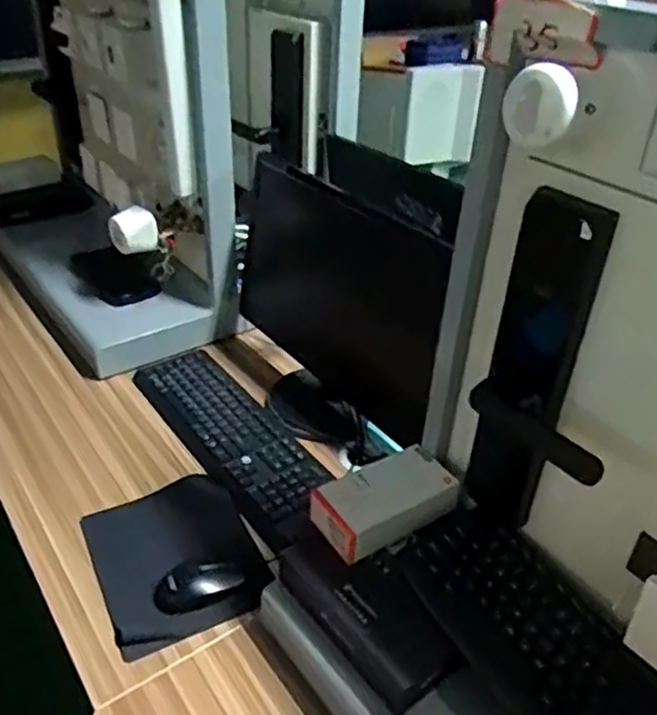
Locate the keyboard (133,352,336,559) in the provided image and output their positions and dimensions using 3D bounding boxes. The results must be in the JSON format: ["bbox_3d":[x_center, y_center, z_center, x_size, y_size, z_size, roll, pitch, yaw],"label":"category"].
[{"bbox_3d":[-0.155,0.107,1.061,0.146,0.025,0.469,-22,40,-28],"label":"keyboard"}]

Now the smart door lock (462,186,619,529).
[{"bbox_3d":[0.210,0.036,0.652,0.135,0.362,0.050,23,41,29],"label":"smart door lock"}]

